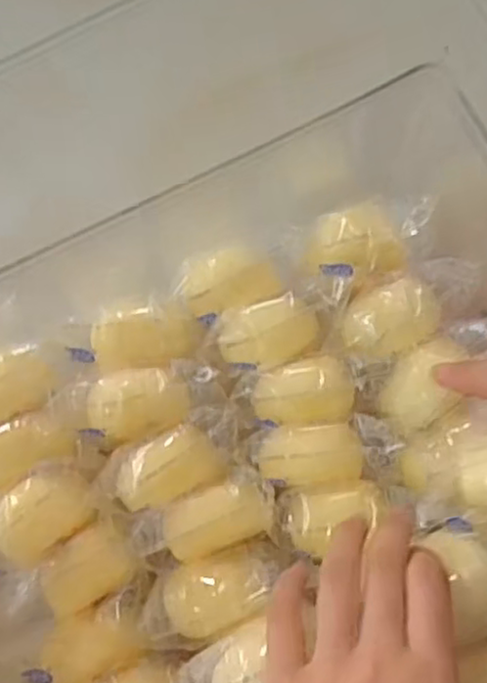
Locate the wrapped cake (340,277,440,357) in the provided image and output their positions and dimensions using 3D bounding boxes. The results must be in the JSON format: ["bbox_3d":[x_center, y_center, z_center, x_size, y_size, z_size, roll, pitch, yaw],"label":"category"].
[{"bbox_3d":[0.081,-0.014,0.389,0.057,0.031,0.039,-23,80,-2],"label":"wrapped cake"}]

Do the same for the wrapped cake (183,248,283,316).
[{"bbox_3d":[-0.007,-0.034,0.402,0.051,0.031,0.031,-17,80,-1],"label":"wrapped cake"}]

